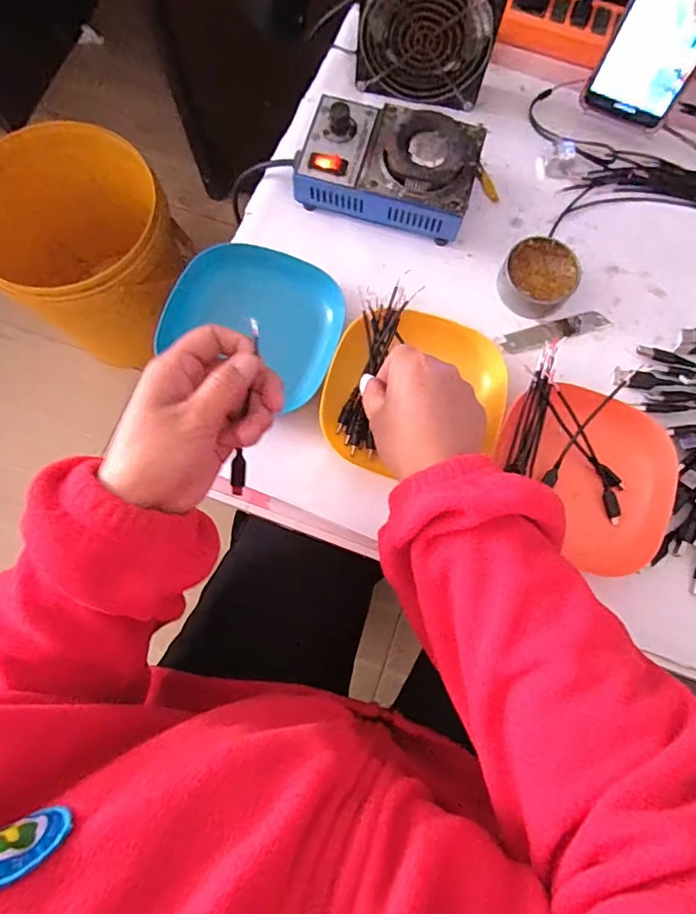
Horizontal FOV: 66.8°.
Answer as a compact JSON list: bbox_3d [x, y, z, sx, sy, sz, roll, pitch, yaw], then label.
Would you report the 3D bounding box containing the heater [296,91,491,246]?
[{"bbox_3d":[0.037,-0.257,0.458,0.147,0.059,0.096,19,78,3],"label":"heater"}]

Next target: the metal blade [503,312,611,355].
[{"bbox_3d":[0.182,-0.111,0.463,0.096,0.004,0.019,-17,78,-5],"label":"metal blade"}]

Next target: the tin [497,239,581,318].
[{"bbox_3d":[0.166,-0.155,0.459,0.062,0.022,0.067,0,78,-1],"label":"tin"}]

